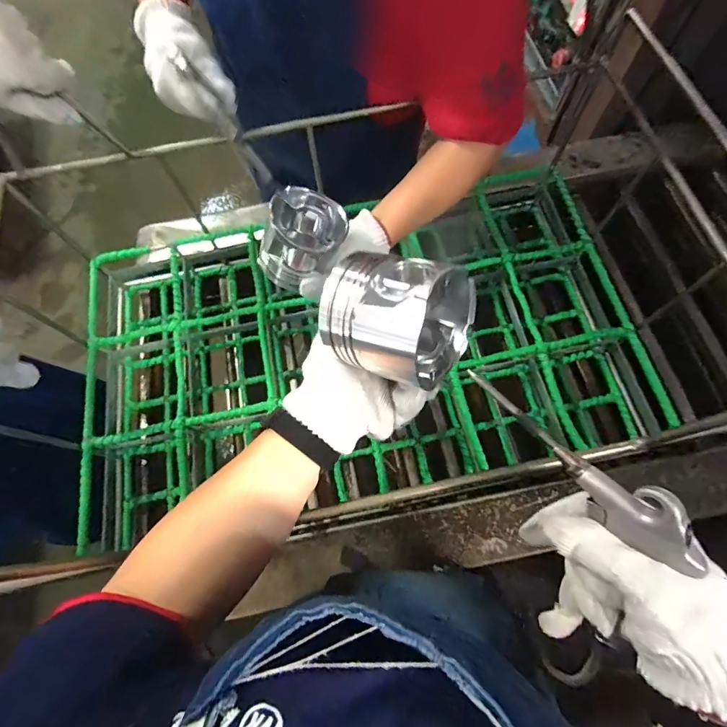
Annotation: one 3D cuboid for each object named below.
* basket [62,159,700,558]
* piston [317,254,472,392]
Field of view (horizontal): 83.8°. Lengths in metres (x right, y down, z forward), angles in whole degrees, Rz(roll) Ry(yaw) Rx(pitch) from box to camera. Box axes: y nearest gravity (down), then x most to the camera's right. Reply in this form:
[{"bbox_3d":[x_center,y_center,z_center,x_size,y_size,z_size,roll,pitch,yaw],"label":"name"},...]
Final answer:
[{"bbox_3d":[-0.022,-0.050,0.666,0.815,0.139,0.459,-11,68,-3],"label":"basket"},{"bbox_3d":[0.034,-0.043,0.325,0.095,0.102,0.102,13,56,33],"label":"piston"}]

